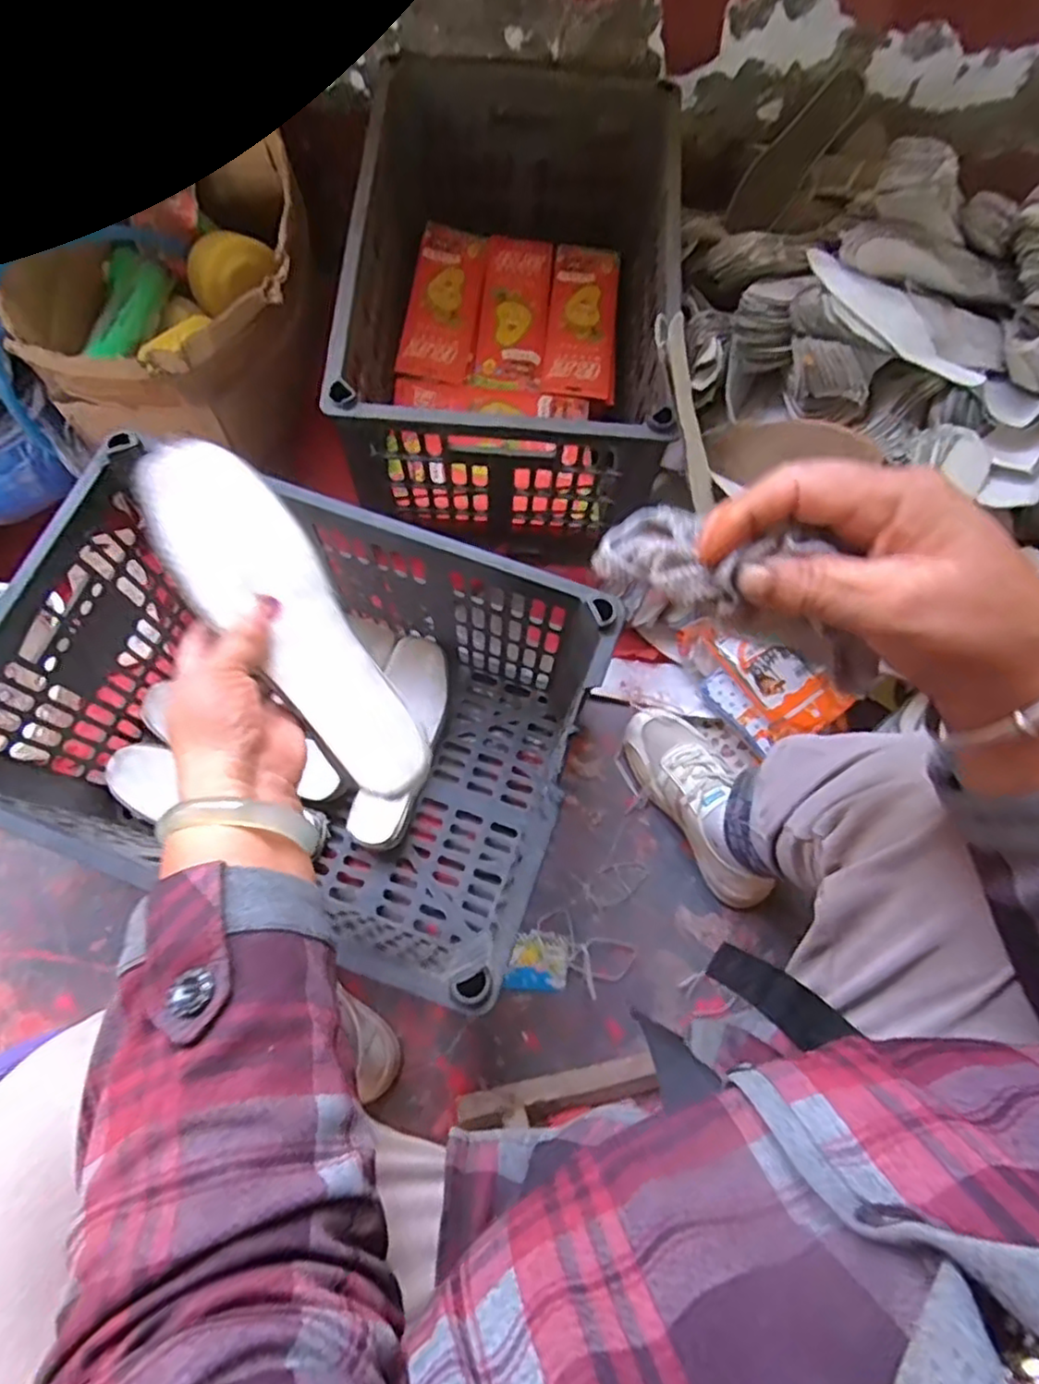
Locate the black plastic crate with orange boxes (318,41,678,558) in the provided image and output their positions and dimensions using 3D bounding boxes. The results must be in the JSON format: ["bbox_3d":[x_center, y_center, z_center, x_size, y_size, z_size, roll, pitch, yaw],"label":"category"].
[{"bbox_3d":[-0.009,-0.479,0.816,0.329,0.235,0.537,3,73,-2],"label":"black plastic crate with orange boxes"}]

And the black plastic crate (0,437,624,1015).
[{"bbox_3d":[-0.209,0.028,0.667,0.453,0.278,0.332,19,73,3],"label":"black plastic crate"}]

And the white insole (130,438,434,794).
[{"bbox_3d":[-0.134,-0.039,0.400,0.070,0.015,0.232,-36,101,-12],"label":"white insole"}]

